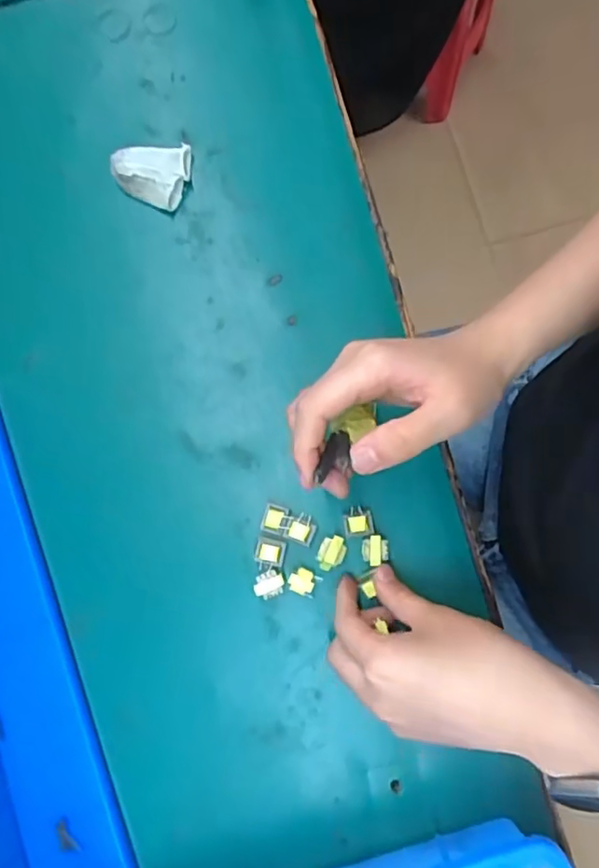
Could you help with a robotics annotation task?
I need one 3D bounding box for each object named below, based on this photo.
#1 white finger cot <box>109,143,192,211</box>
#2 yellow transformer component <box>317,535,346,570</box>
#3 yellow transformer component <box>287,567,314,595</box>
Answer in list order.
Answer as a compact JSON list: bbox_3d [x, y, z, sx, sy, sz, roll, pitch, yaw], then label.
[{"bbox_3d":[-0.111,-0.197,0.445,0.056,0.012,0.049,14,82,3],"label":"white finger cot"},{"bbox_3d":[0.021,0.080,0.402,0.017,0.010,0.024,31,83,6],"label":"yellow transformer component"},{"bbox_3d":[0.002,0.097,0.397,0.017,0.015,0.016,0,81,1],"label":"yellow transformer component"}]

